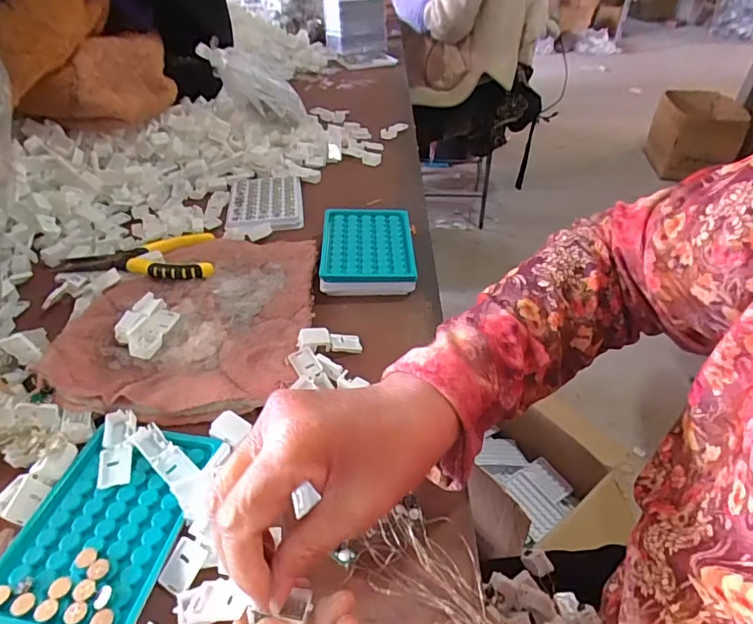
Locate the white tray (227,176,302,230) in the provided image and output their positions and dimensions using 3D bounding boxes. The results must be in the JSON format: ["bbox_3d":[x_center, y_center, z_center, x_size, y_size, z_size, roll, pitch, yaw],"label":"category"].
[{"bbox_3d":[-0.144,-0.143,0.655,0.093,0.012,0.135,-5,40,-8],"label":"white tray"}]

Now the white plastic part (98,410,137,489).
[{"bbox_3d":[-0.181,0.093,0.352,0.021,0.010,0.055,-9,41,-11],"label":"white plastic part"}]

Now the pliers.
[{"bbox_3d":[-0.251,-0.058,0.530,0.153,0.019,0.090,-8,41,-11],"label":"pliers"}]

